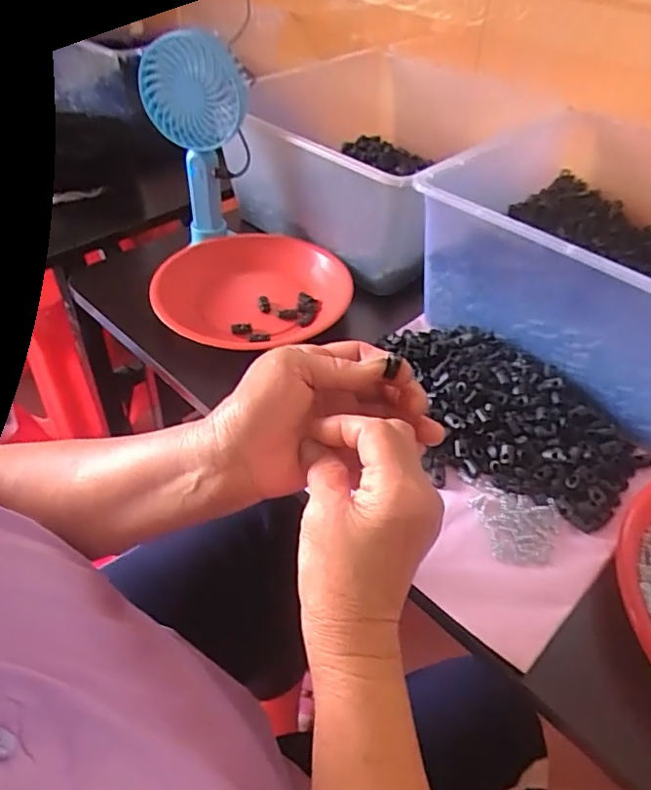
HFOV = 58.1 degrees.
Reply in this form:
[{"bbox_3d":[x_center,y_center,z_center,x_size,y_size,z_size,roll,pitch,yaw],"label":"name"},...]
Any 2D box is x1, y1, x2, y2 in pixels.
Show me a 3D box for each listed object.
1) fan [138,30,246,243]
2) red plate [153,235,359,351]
[{"bbox_3d":[-0.125,-0.245,0.581,0.093,0.188,0.034,-6,45,-9],"label":"fan"},{"bbox_3d":[-0.078,-0.105,0.595,0.191,0.031,0.161,-31,53,-30],"label":"red plate"}]

